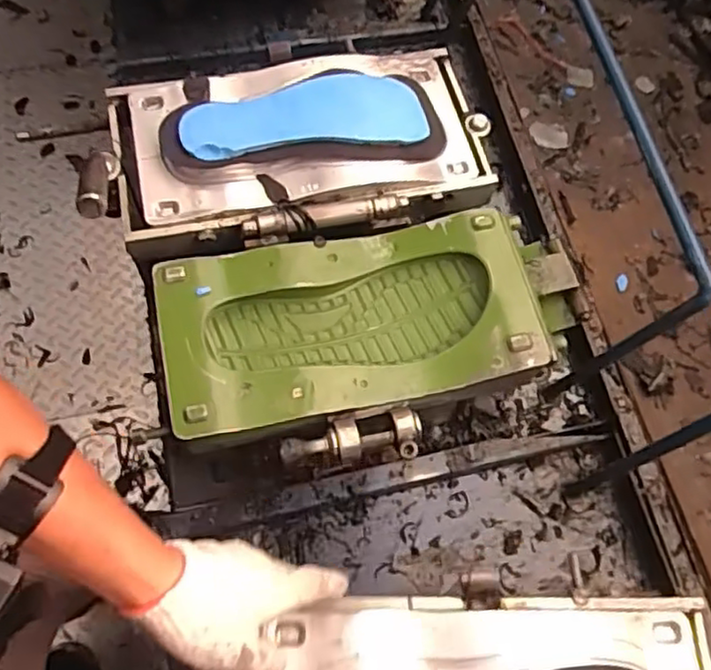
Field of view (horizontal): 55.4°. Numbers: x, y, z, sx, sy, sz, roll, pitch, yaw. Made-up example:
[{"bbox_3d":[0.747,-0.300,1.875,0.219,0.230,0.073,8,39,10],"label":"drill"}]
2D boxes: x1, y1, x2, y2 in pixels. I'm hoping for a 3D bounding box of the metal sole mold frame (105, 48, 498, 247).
[{"bbox_3d":[-0.053,-0.195,0.722,0.389,0.067,0.218,-11,69,-7],"label":"metal sole mold frame"}]

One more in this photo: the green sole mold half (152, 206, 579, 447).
[{"bbox_3d":[0.016,-0.016,0.639,0.379,0.050,0.181,-12,69,-7],"label":"green sole mold half"}]

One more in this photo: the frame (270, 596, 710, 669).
[{"bbox_3d":[0.117,0.322,0.505,0.373,0.039,0.234,0,68,-2],"label":"frame"}]

